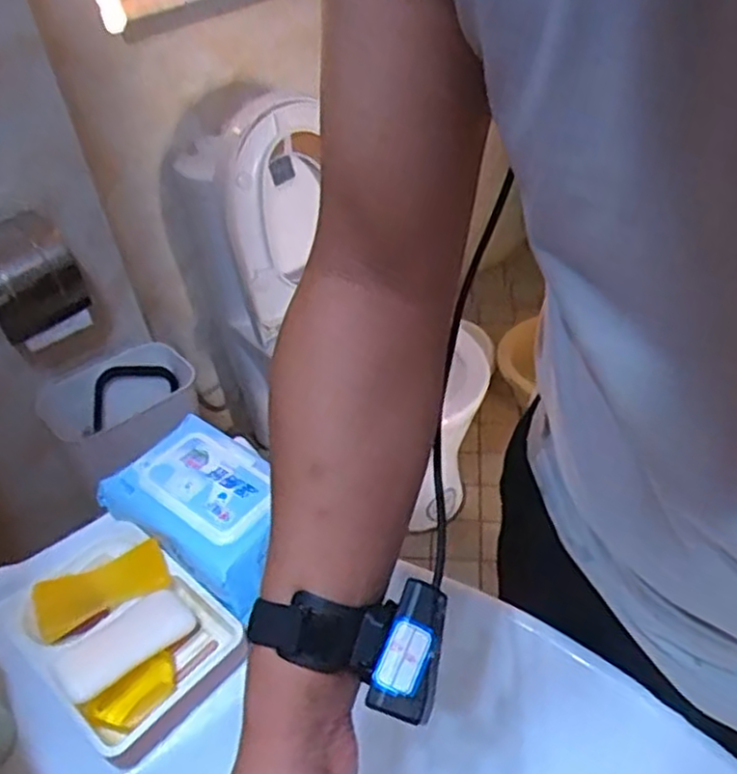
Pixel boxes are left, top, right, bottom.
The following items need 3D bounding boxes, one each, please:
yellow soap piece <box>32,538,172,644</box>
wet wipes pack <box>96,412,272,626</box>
[{"bbox_3d":[-0.215,0.162,0.597,0.102,0.018,0.044,-24,45,-17],"label":"yellow soap piece"},{"bbox_3d":[-0.135,0.096,0.627,0.171,0.054,0.110,27,52,32],"label":"wet wipes pack"}]

